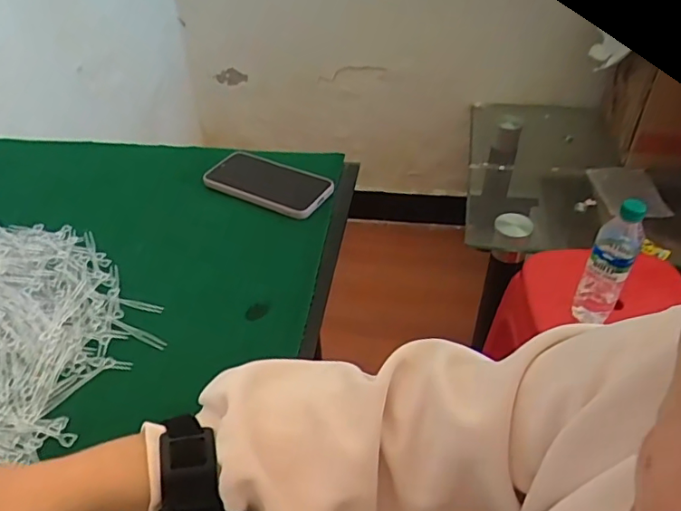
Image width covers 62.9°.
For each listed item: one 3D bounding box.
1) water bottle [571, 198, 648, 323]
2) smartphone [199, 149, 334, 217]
[{"bbox_3d":[0.420,0.008,0.868,0.065,0.228,0.068,21,46,25],"label":"water bottle"},{"bbox_3d":[-0.091,-0.095,0.703,0.161,0.015,0.081,22,47,26],"label":"smartphone"}]

